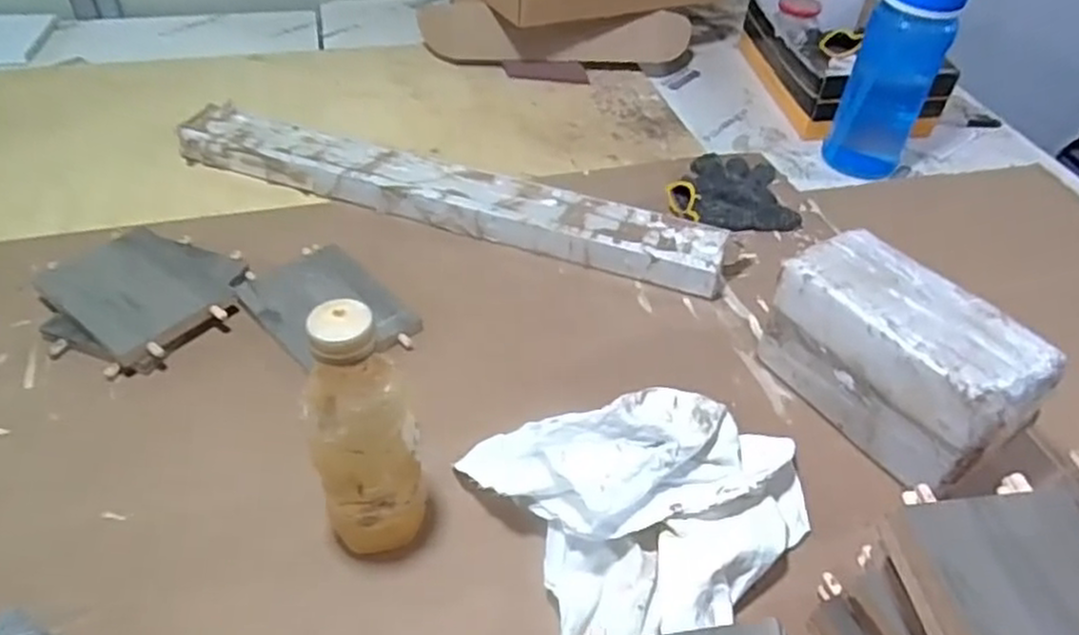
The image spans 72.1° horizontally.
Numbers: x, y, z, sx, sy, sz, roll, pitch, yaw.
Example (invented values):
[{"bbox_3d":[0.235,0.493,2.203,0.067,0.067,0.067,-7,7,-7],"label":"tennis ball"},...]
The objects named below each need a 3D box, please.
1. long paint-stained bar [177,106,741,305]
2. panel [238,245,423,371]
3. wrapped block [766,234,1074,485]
[{"bbox_3d":[-0.115,-0.142,0.850,0.661,0.045,0.089,16,46,11],"label":"long paint-stained bar"},{"bbox_3d":[-0.206,-0.009,0.721,0.121,0.023,0.166,-33,56,-32],"label":"panel"},{"bbox_3d":[0.305,0.040,0.640,0.108,0.136,0.211,-22,51,-24],"label":"wrapped block"}]

